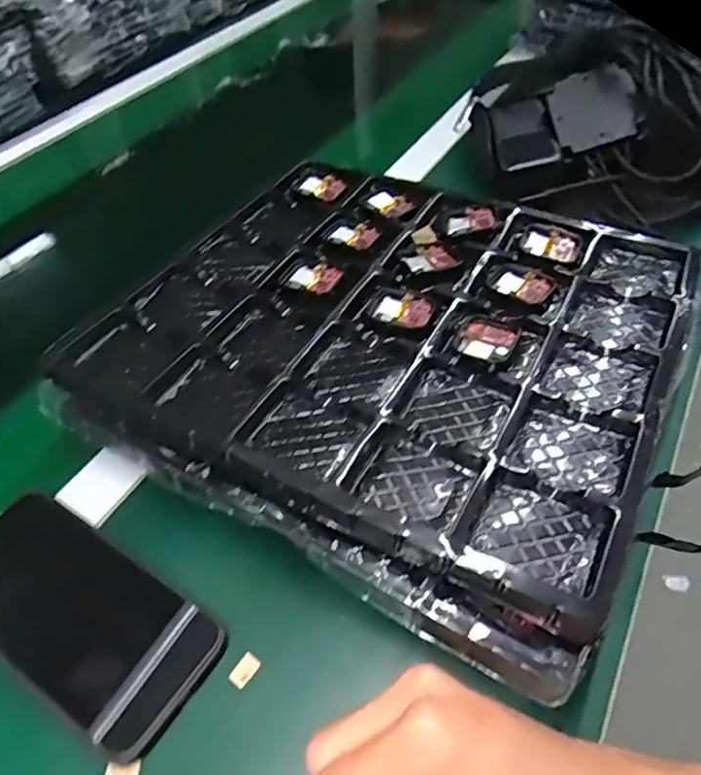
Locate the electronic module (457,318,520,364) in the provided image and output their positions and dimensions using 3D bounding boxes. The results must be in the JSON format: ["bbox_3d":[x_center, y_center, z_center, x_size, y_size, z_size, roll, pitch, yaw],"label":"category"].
[{"bbox_3d":[0.087,-0.031,0.388,0.035,0.006,0.039,19,51,19],"label":"electronic module"}]

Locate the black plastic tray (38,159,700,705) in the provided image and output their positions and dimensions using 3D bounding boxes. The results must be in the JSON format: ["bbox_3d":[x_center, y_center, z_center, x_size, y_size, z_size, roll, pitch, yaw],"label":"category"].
[{"bbox_3d":[0.026,-0.043,0.401,0.334,0.032,0.326,22,55,21],"label":"black plastic tray"}]

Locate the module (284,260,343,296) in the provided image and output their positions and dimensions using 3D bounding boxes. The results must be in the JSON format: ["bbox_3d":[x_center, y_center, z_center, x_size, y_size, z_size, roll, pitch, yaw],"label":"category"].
[{"bbox_3d":[-0.027,-0.080,0.437,0.040,0.008,0.036,22,52,21],"label":"module"}]

